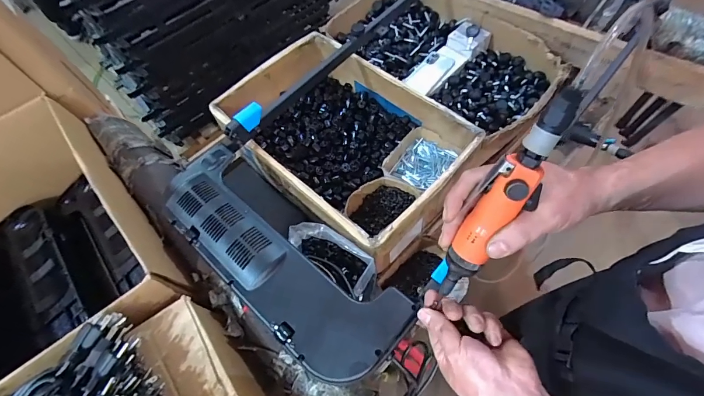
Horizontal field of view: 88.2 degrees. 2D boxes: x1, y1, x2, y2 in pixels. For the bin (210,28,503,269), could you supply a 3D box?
[{"bbox_3d":[-0.012,-0.145,0.843,0.389,0.153,0.549,-40,66,-15],"label":"bin"}]

